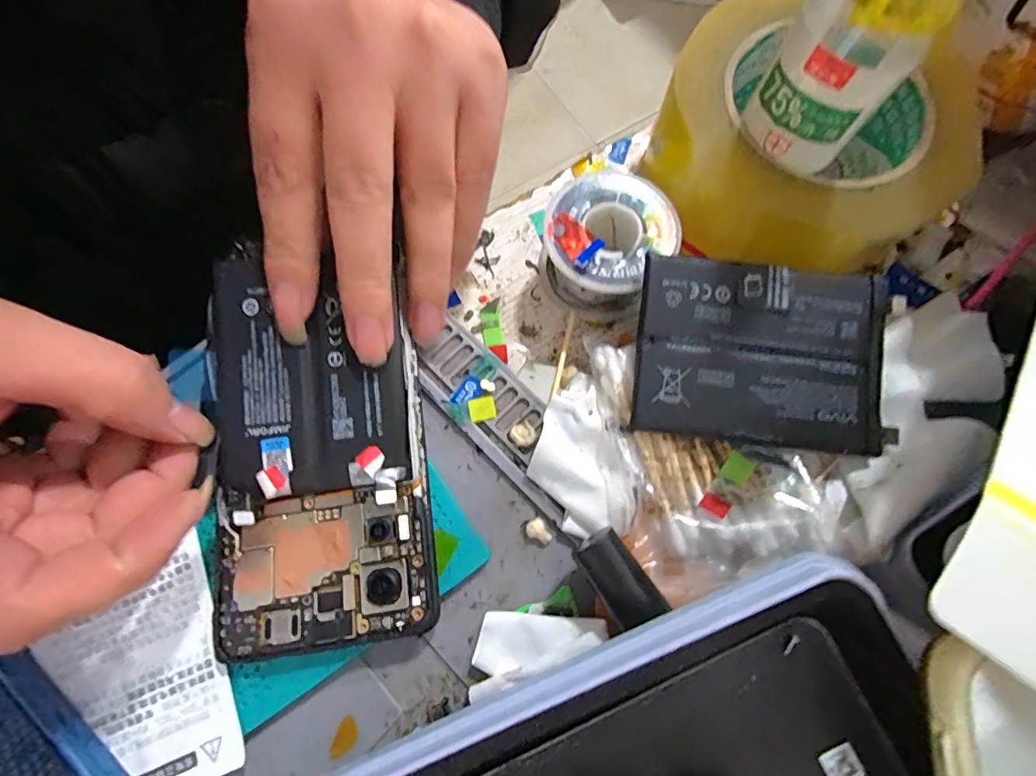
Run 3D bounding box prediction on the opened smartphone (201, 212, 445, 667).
[{"bbox_3d":[-0.072,0.021,0.164,0.073,0.008,0.138,-7,83,-5],"label":"opened smartphone"}]

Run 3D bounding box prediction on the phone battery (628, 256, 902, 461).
[{"bbox_3d":[0.087,-0.011,0.165,0.088,0.005,0.063,7,85,0],"label":"phone battery"}]

